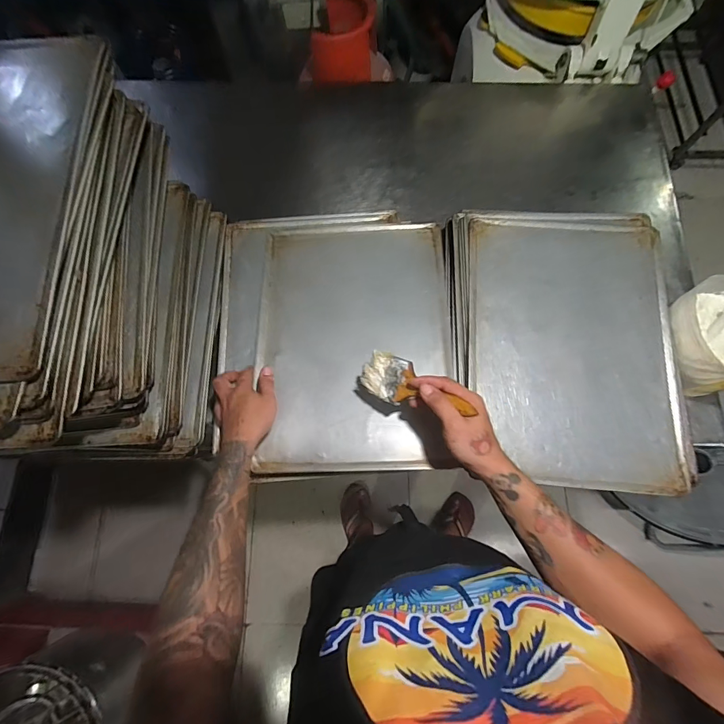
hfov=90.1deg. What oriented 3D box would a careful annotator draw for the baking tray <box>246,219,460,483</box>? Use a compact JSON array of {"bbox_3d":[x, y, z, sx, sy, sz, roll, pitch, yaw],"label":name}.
[{"bbox_3d":[-0.012,-0.047,0.630,0.325,0.016,0.450,-3,71,5],"label":"baking tray"}]

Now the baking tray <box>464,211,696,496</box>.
[{"bbox_3d":[0.348,-0.043,0.598,0.326,0.026,0.469,2,75,2],"label":"baking tray"}]

